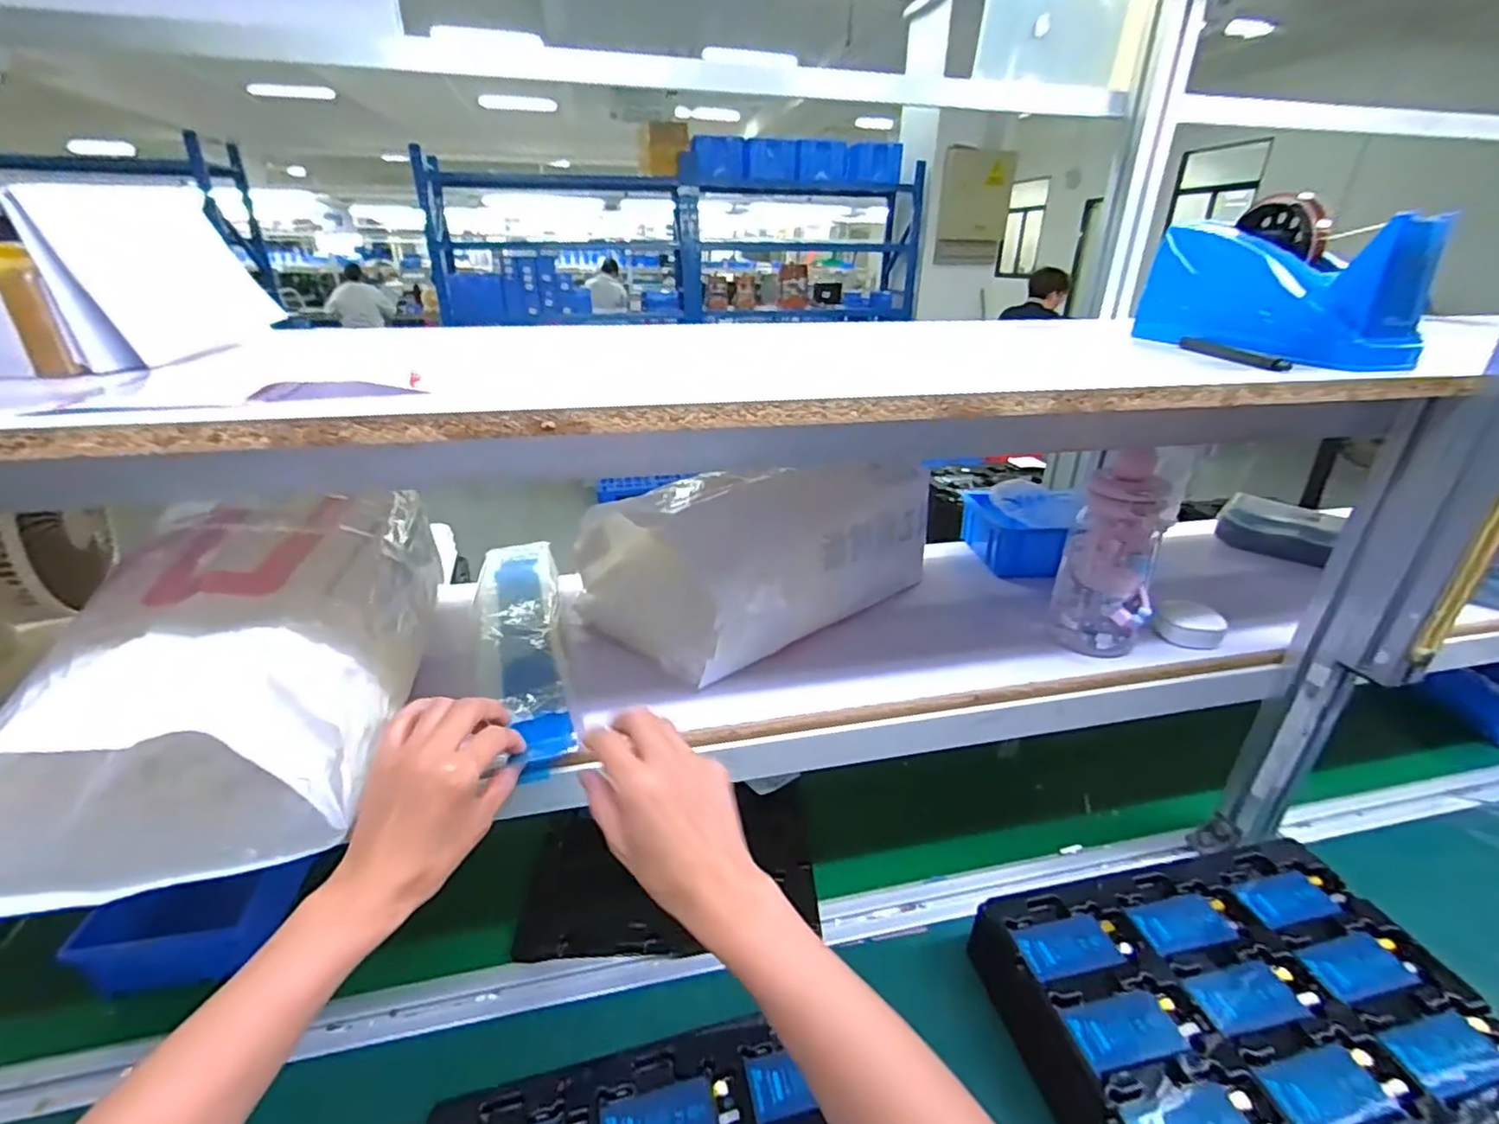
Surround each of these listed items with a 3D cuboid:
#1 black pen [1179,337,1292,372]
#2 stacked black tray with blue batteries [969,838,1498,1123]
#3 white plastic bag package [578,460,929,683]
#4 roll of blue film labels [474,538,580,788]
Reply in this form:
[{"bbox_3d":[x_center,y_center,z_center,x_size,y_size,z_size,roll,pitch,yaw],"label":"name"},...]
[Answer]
[{"bbox_3d":[0.381,-0.166,0.511,0.010,0.009,0.123,1,26,1],"label":"black pen"},{"bbox_3d":[0.389,0.361,0.512,0.333,0.063,0.241,-5,26,-12],"label":"stacked black tray with blue batteries"},{"bbox_3d":[-0.006,-0.029,0.669,0.368,0.164,0.222,-22,34,-38],"label":"white plastic bag package"},{"bbox_3d":[-0.210,0.064,0.609,0.076,0.026,0.359,-9,29,-19],"label":"roll of blue film labels"}]

